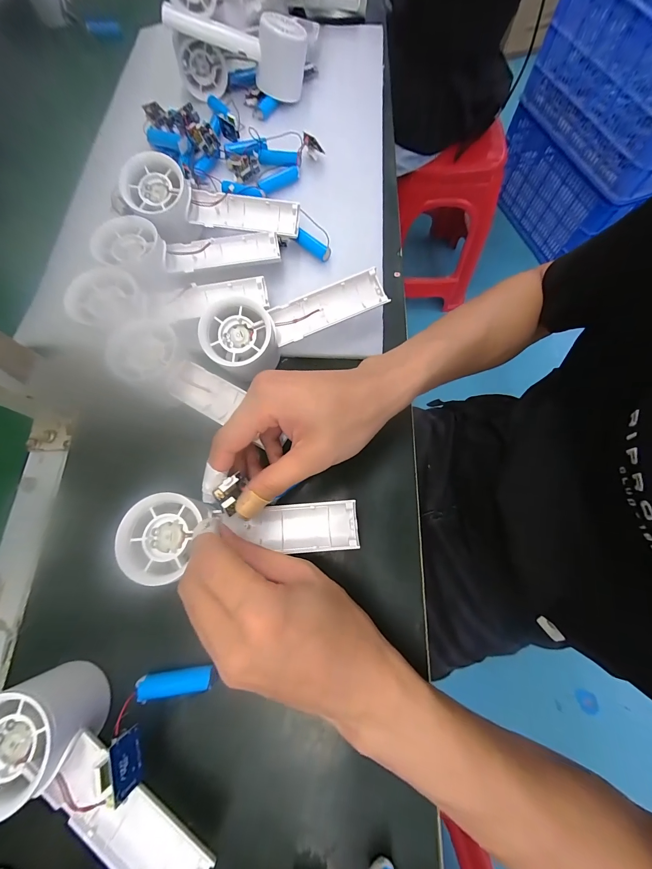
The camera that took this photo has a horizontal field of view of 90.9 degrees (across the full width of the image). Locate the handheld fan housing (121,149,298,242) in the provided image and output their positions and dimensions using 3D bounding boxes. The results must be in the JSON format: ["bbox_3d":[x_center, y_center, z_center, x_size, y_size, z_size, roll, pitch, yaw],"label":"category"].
[{"bbox_3d":[-0.109,-0.219,0.313,0.159,0.045,0.056,3,71,-16],"label":"handheld fan housing"}]

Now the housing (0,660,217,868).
[{"bbox_3d":[-0.134,0.209,0.199,0.154,0.073,0.052,27,74,9],"label":"housing"}]

